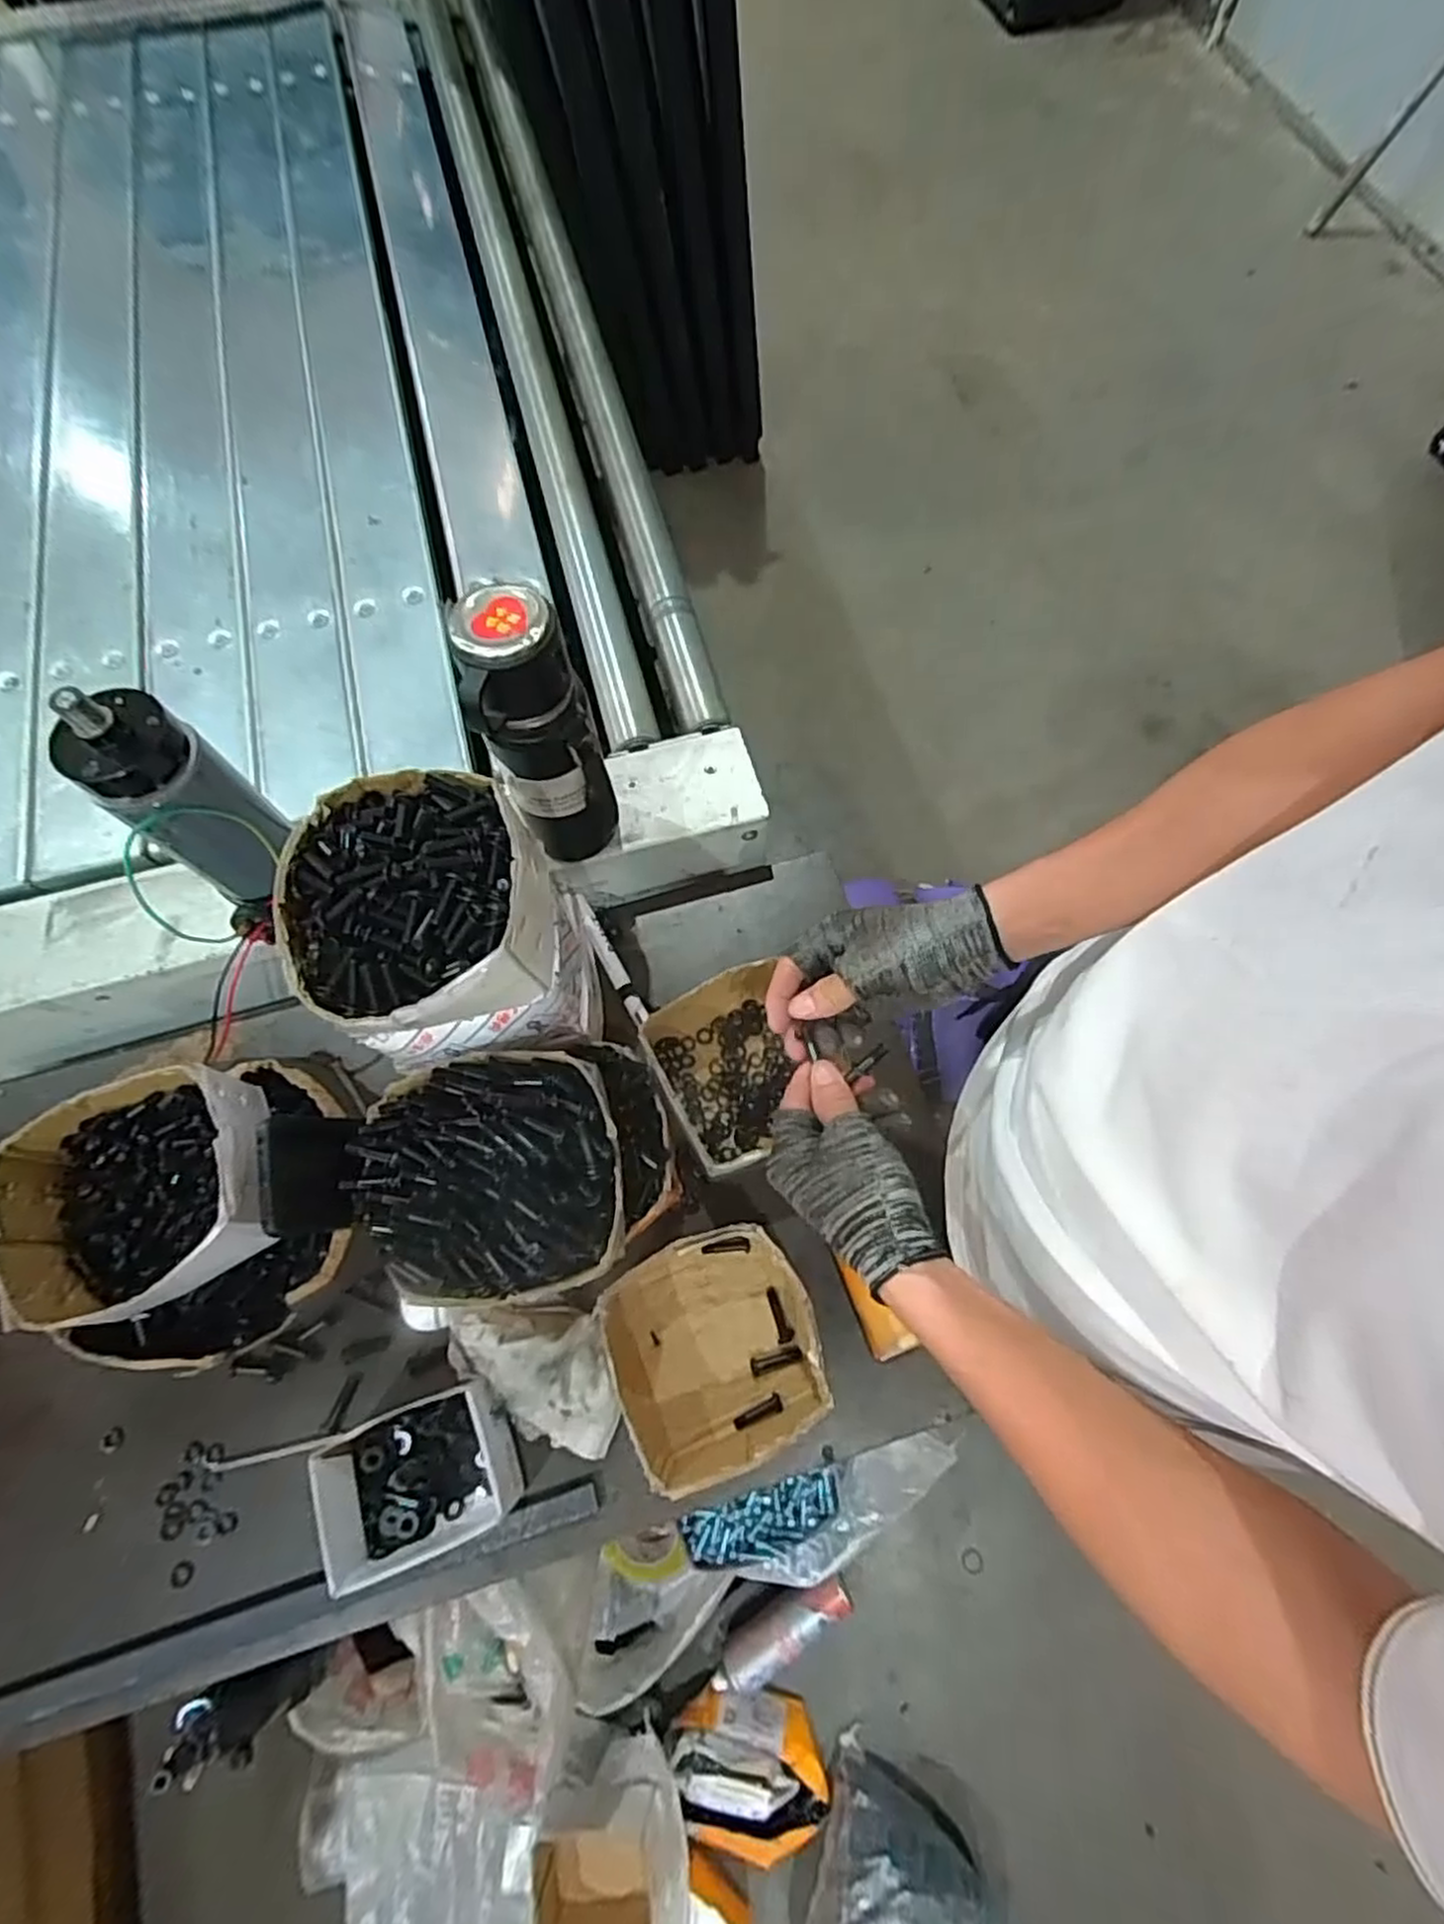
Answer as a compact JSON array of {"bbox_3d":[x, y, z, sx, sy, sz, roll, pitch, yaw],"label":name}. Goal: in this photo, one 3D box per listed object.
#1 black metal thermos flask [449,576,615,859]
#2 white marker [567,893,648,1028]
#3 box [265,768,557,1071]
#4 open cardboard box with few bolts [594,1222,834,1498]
[{"bbox_3d":[-0.125,-0.155,0.551,0.070,0.244,0.067,-11,70,-3],"label":"black metal thermos flask"},{"bbox_3d":[-0.105,-0.005,0.677,0.015,0.011,0.144,-29,72,-10],"label":"white marker"},{"bbox_3d":[-0.188,-0.030,0.487,0.144,0.111,0.161,-12,70,-4],"label":"box"},{"bbox_3d":[-0.004,0.285,0.547,0.146,0.084,0.144,-19,71,-6],"label":"open cardboard box with few bolts"}]

